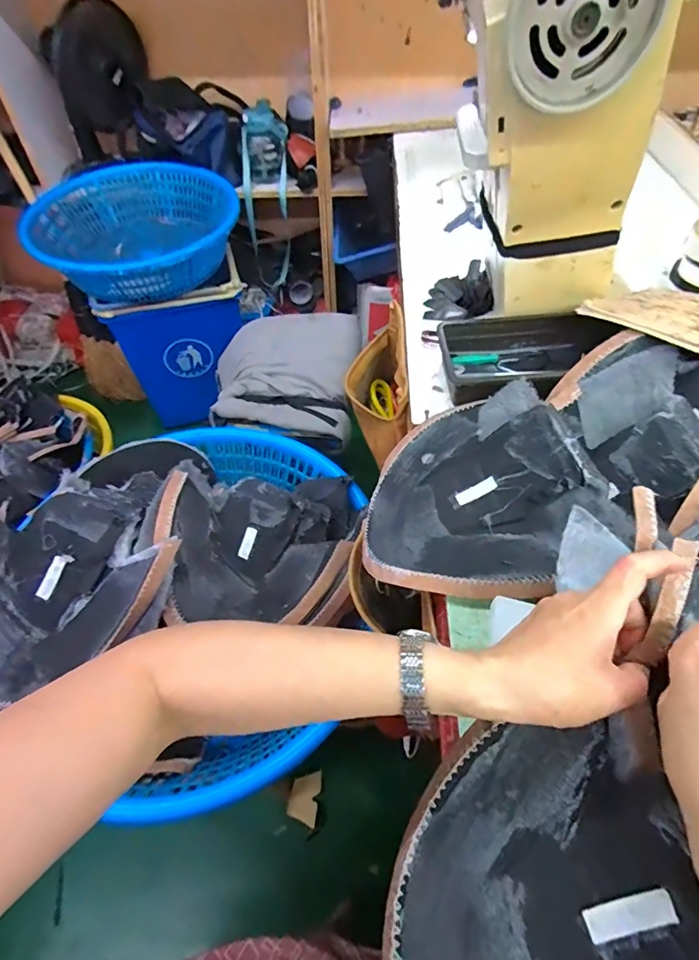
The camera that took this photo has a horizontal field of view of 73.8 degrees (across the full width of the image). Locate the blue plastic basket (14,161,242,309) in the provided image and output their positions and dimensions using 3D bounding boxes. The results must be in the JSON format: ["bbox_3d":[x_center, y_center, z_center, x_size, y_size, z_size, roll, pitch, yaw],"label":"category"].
[{"bbox_3d":[-0.592,-0.699,1.314,0.548,0.199,0.590,-22,55,-15],"label":"blue plastic basket"}]

